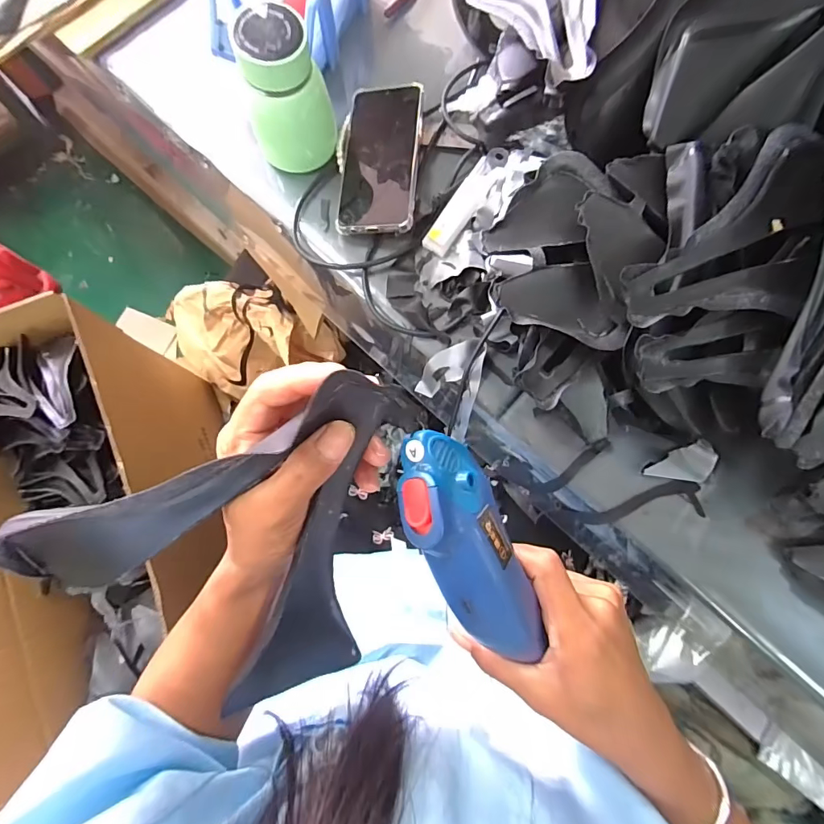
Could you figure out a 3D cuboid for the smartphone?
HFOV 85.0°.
[{"bbox_3d":[-0.031,-0.256,0.451,0.075,0.009,0.164,4,81,9],"label":"smartphone"}]

